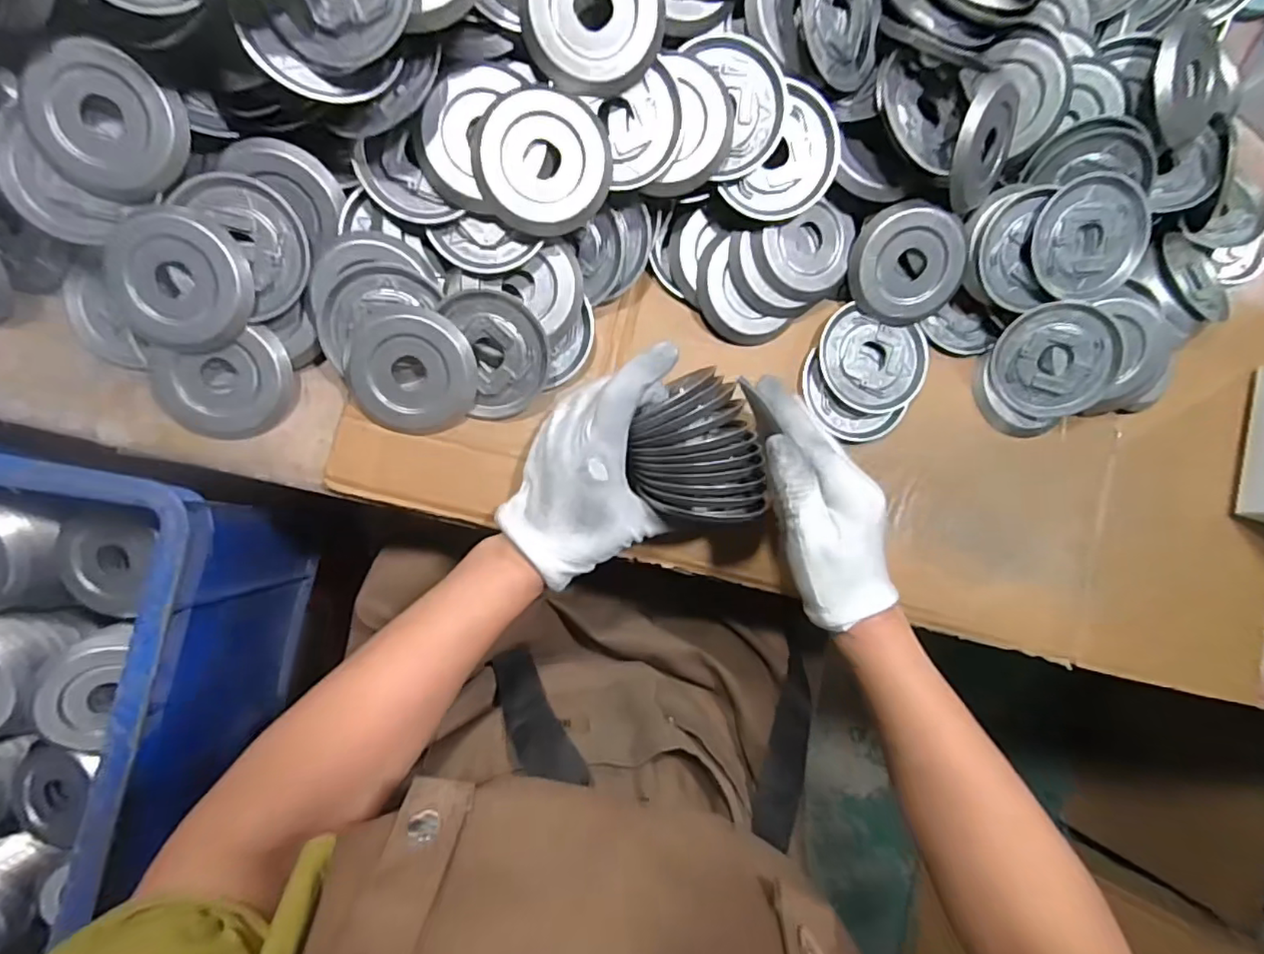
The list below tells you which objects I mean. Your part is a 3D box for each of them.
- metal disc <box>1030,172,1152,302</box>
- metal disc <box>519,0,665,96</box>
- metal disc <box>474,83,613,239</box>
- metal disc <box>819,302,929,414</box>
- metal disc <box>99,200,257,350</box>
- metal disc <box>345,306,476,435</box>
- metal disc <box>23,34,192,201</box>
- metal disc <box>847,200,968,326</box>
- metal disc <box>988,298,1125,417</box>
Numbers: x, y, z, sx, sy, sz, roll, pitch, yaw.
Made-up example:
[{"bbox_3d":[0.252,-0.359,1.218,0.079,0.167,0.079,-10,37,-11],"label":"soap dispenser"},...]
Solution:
[{"bbox_3d":[0.330,-0.172,0.430,0.082,0.007,0.082,-1,103,-5],"label":"metal disc"},{"bbox_3d":[-0.023,-0.276,0.351,0.081,0.010,0.084,-2,111,-5],"label":"metal disc"},{"bbox_3d":[-0.055,-0.196,0.370,0.082,0.009,0.082,-2,102,-7],"label":"metal disc"},{"bbox_3d":[0.181,-0.086,0.450,0.082,0.008,0.072,17,85,-7],"label":"metal disc"},{"bbox_3d":[-0.280,-0.122,0.373,0.078,0.012,0.083,-3,110,-8],"label":"metal disc"},{"bbox_3d":[-0.146,-0.070,0.397,0.080,0.011,0.080,-1,104,-3],"label":"metal disc"},{"bbox_3d":[-0.308,-0.207,0.348,0.081,0.008,0.079,-2,109,-7],"label":"metal disc"},{"bbox_3d":[0.201,-0.154,0.433,0.080,0.013,0.082,0,111,0],"label":"metal disc"},{"bbox_3d":[0.320,-0.088,0.451,0.082,0.007,0.082,4,109,13],"label":"metal disc"}]

